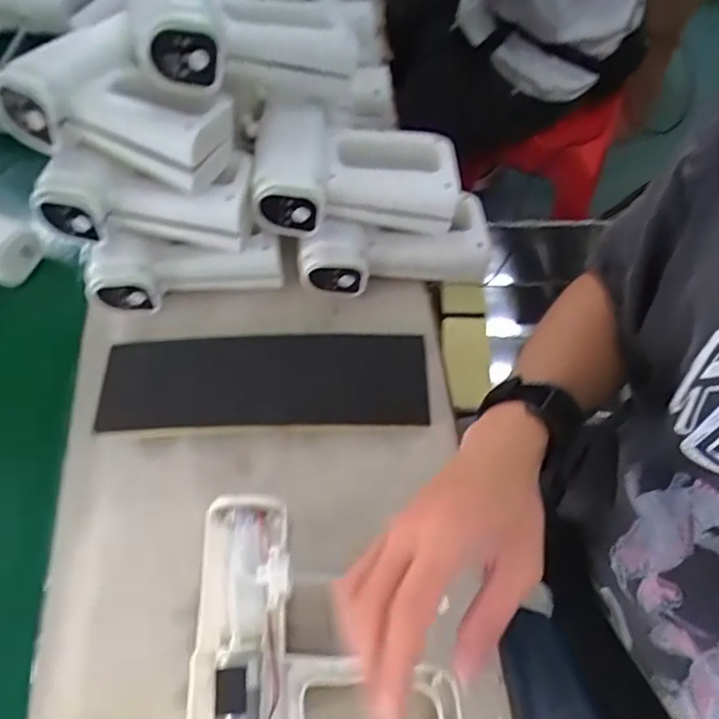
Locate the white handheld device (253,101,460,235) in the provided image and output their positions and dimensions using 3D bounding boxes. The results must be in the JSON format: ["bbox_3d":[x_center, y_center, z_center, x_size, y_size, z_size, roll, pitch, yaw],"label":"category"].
[{"bbox_3d":[-0.005,-0.181,0.538,0.182,0.066,0.118,-5,61,1],"label":"white handheld device"}]

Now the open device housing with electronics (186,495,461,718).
[{"bbox_3d":[-0.029,0.202,0.409,0.181,0.044,0.209,-7,62,-1],"label":"open device housing with electronics"}]

